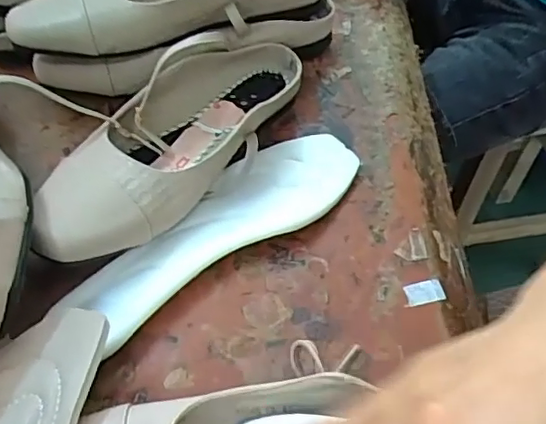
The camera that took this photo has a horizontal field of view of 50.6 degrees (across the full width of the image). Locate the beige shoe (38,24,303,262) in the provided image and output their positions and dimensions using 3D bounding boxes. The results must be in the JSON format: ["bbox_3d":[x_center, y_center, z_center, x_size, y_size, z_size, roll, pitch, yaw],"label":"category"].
[{"bbox_3d":[-0.067,-0.059,0.416,0.089,0.067,0.249,29,57,21],"label":"beige shoe"}]

